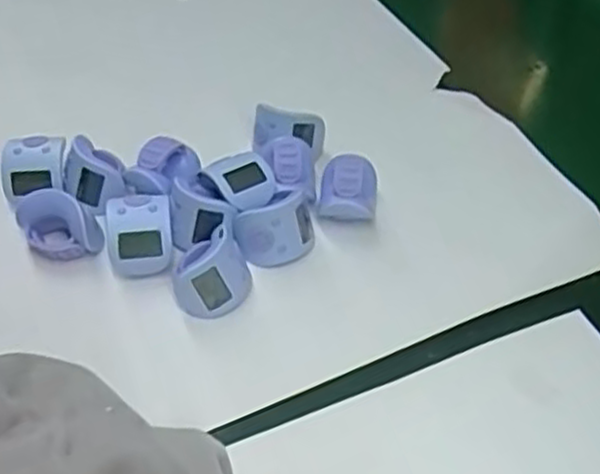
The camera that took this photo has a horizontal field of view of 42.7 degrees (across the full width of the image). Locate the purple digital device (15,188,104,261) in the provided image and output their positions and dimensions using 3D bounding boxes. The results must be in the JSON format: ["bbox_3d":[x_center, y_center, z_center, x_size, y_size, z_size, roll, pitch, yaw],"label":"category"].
[{"bbox_3d":[-0.118,-0.005,0.380,0.036,0.029,0.030,-17,49,-17],"label":"purple digital device"}]

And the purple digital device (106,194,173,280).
[{"bbox_3d":[-0.078,-0.001,0.375,0.030,0.029,0.030,-6,47,-7],"label":"purple digital device"}]

